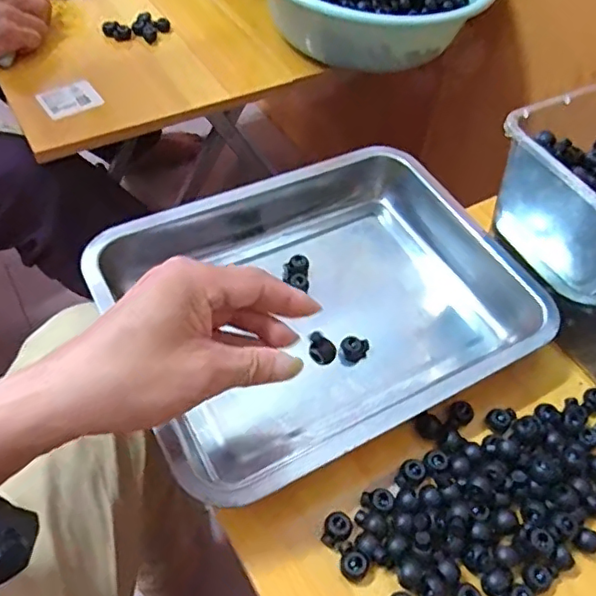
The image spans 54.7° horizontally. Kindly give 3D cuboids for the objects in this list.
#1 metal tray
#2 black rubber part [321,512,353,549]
[{"bbox_3d":[0.025,0.003,0.467,0.312,0.061,0.243,-23,59,-21],"label":"metal tray"},{"bbox_3d":[0.024,0.152,0.374,0.017,0.013,0.022,28,56,15],"label":"black rubber part"}]

